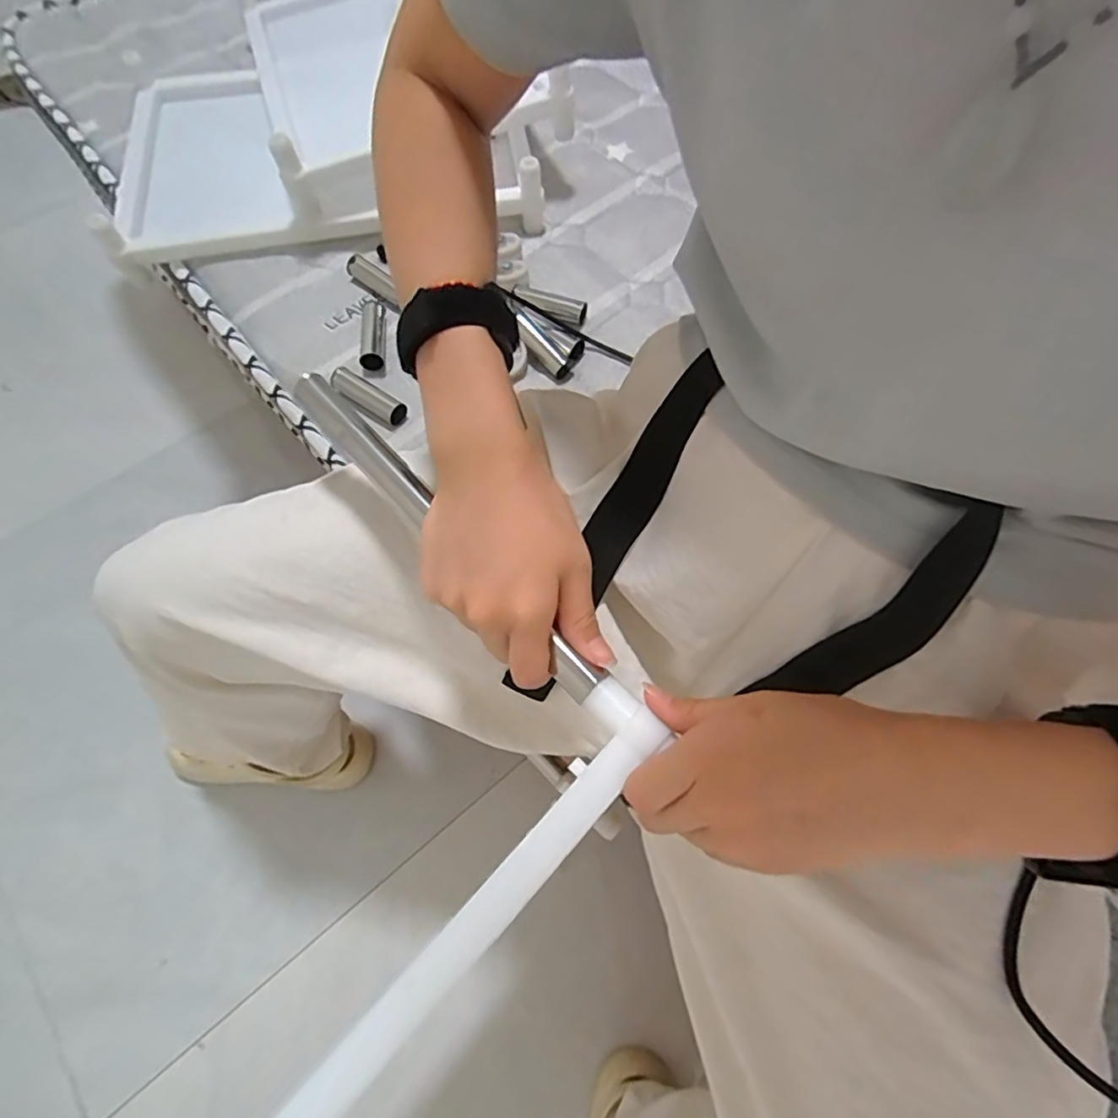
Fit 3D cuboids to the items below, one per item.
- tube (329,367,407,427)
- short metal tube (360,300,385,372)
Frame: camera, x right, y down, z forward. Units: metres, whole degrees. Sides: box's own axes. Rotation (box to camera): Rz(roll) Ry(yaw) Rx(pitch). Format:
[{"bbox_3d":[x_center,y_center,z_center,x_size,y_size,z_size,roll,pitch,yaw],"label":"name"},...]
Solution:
[{"bbox_3d":[-0.173,-0.149,0.556,0.077,0.021,0.029,32,68,15],"label":"tube"},{"bbox_3d":[-0.182,-0.220,0.592,0.021,0.018,0.084,-5,63,-2],"label":"short metal tube"}]

